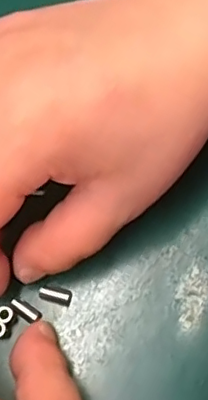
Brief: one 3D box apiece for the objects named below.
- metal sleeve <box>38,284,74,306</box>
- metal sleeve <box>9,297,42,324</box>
[{"bbox_3d":[-0.019,0.038,0.239,0.013,0.005,0.007,15,73,5],"label":"metal sleeve"},{"bbox_3d":[-0.031,0.044,0.237,0.013,0.005,0.006,36,76,11],"label":"metal sleeve"}]

